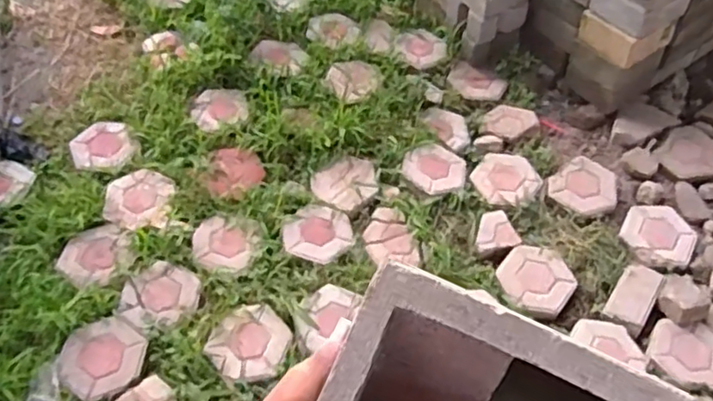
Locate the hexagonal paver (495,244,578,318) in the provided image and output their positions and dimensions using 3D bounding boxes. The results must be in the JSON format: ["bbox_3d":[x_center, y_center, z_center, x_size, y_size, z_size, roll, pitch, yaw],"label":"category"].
[{"bbox_3d":[0.504,0.218,1.731,0.201,0.034,0.206,32,63,18],"label":"hexagonal paver"}]

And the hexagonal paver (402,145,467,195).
[{"bbox_3d":[0.251,-0.096,1.954,0.207,0.037,0.187,-28,62,-16],"label":"hexagonal paver"}]

